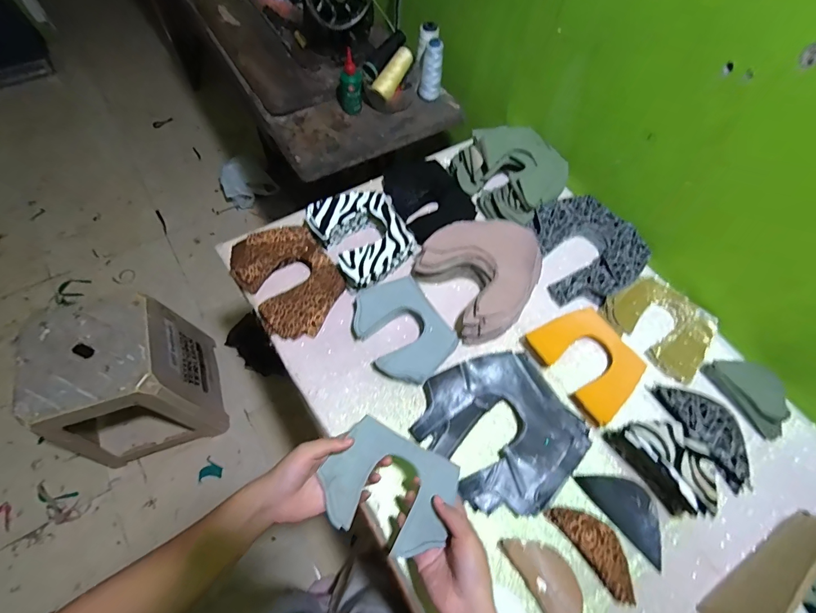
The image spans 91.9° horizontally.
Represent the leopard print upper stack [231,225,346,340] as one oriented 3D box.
[{"bbox_3d":[-0.186,-0.046,0.619,0.138,0.040,0.188,-32,70,-19],"label":"leopard print upper stack"}]

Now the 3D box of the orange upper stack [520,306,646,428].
[{"bbox_3d":[0.269,0.077,0.586,0.121,0.018,0.153,-30,69,-18],"label":"orange upper stack"}]

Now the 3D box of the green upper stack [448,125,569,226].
[{"bbox_3d":[0.189,-0.247,0.715,0.169,0.067,0.181,-39,72,-21],"label":"green upper stack"}]

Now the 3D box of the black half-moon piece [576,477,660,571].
[{"bbox_3d":[0.286,0.260,0.512,0.060,0.010,0.120,-36,66,-10],"label":"black half-moon piece"}]

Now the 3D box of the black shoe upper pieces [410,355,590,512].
[{"bbox_3d":[0.127,0.161,0.531,0.184,0.025,0.200,-35,71,-20],"label":"black shoe upper pieces"}]

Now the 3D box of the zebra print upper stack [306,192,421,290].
[{"bbox_3d":[-0.071,-0.115,0.653,0.138,0.063,0.161,-32,70,-19],"label":"zebra print upper stack"}]

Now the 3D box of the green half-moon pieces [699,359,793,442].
[{"bbox_3d":[0.509,0.128,0.584,0.066,0.036,0.126,-24,66,-14],"label":"green half-moon pieces"}]

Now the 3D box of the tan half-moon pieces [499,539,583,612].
[{"bbox_3d":[0.167,0.322,0.462,0.055,0.019,0.115,-26,68,-16],"label":"tan half-moon pieces"}]

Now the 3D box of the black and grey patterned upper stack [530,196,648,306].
[{"bbox_3d":[0.306,-0.104,0.678,0.188,0.041,0.191,-14,65,-11],"label":"black and grey patterned upper stack"}]

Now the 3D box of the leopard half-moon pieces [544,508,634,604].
[{"bbox_3d":[0.230,0.290,0.480,0.047,0.013,0.119,-34,71,-20],"label":"leopard half-moon pieces"}]

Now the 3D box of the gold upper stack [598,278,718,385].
[{"bbox_3d":[0.403,0.023,0.629,0.128,0.041,0.160,-39,72,-21],"label":"gold upper stack"}]

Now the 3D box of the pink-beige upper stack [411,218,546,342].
[{"bbox_3d":[0.122,-0.057,0.624,0.184,0.053,0.181,-33,70,-19],"label":"pink-beige upper stack"}]

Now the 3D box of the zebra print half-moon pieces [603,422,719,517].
[{"bbox_3d":[0.326,0.193,0.496,0.064,0.065,0.125,-35,69,-18],"label":"zebra print half-moon pieces"}]

